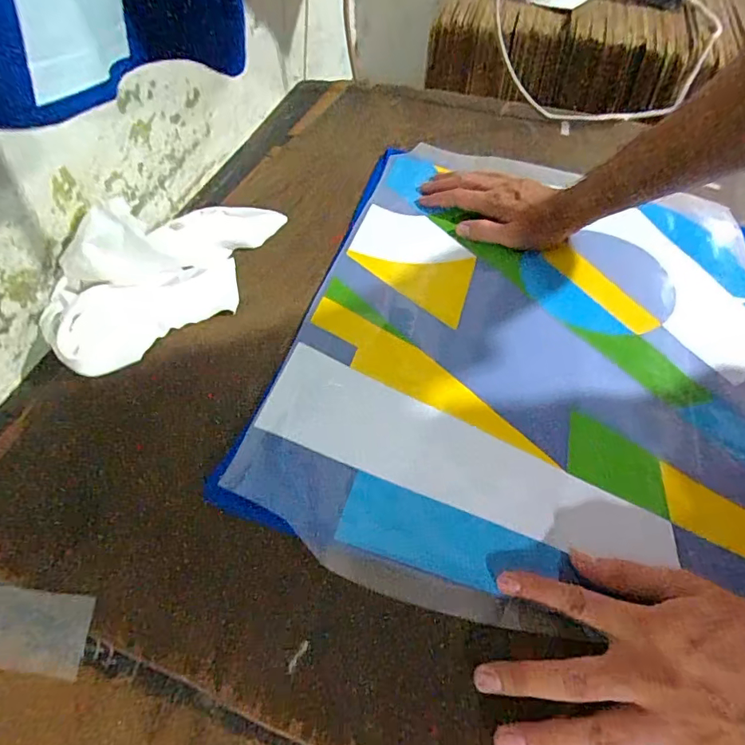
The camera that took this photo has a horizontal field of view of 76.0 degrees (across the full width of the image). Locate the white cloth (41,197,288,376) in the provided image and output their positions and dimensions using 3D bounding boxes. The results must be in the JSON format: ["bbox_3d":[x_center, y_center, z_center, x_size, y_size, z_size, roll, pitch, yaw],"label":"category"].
[{"bbox_3d":[-0.193,-0.112,0.447,0.137,0.078,0.252,13,56,7],"label":"white cloth"}]

